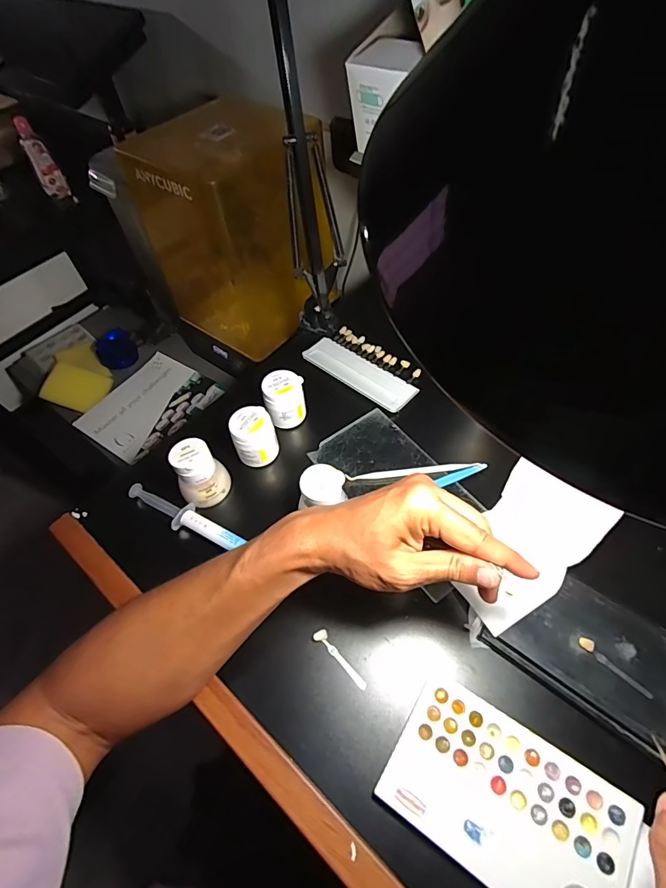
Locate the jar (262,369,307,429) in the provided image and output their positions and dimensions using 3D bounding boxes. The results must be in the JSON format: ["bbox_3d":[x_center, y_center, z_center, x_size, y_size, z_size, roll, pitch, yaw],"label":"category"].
[{"bbox_3d":[-0.055,-0.051,0.487,0.045,0.053,0.038,-22,57,-10],"label":"jar"}]

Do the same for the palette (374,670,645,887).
[{"bbox_3d":[0.116,0.241,0.290,0.149,0.007,0.092,27,62,21],"label":"palette"}]

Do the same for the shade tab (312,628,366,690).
[{"bbox_3d":[0.006,0.176,0.353,0.011,0.005,0.057,-38,59,-21],"label":"shade tab"}]

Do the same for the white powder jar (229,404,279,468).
[{"bbox_3d":[-0.084,-0.008,0.459,0.043,0.054,0.041,-2,55,3],"label":"white powder jar"}]

